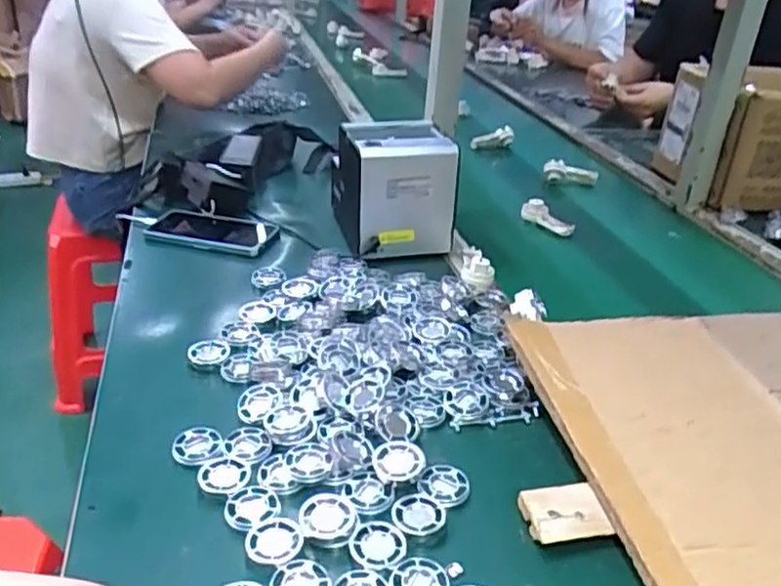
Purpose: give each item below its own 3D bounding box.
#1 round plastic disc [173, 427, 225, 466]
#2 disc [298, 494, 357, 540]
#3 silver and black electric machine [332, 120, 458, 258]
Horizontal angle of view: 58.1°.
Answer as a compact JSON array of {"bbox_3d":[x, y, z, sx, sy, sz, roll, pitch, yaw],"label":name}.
[{"bbox_3d":[-0.155,0.123,0.572,0.040,0.006,0.035,6,30,7],"label":"round plastic disc"},{"bbox_3d":[-0.045,0.159,0.502,0.040,0.007,0.040,1,30,-1],"label":"disc"},{"bbox_3d":[0.004,-0.139,0.922,0.129,0.152,0.145,-5,30,-16],"label":"silver and black electric machine"}]

